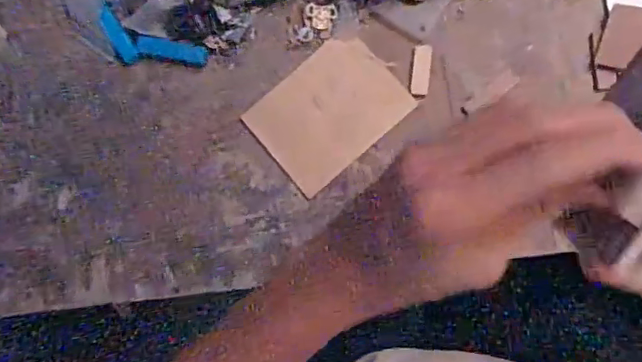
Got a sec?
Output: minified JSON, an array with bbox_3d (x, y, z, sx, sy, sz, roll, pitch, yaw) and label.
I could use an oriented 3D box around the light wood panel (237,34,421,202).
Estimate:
[{"bbox_3d":[0.008,-0.081,0.652,0.166,0.011,0.125,-42,81,5],"label":"light wood panel"}]

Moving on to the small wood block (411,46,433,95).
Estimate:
[{"bbox_3d":[0.115,-0.127,0.641,0.020,0.004,0.056,6,88,10],"label":"small wood block"}]

